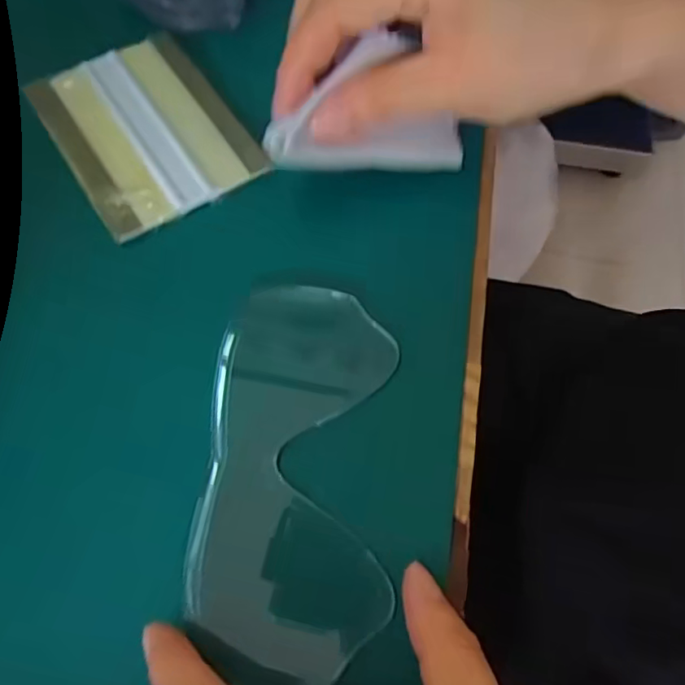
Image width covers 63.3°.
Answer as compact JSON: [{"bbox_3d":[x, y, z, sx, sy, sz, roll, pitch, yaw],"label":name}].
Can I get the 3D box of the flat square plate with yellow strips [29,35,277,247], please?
[{"bbox_3d":[-0.090,-0.098,0.254,0.072,0.005,0.099,-32,71,-15],"label":"flat square plate with yellow strips"}]

